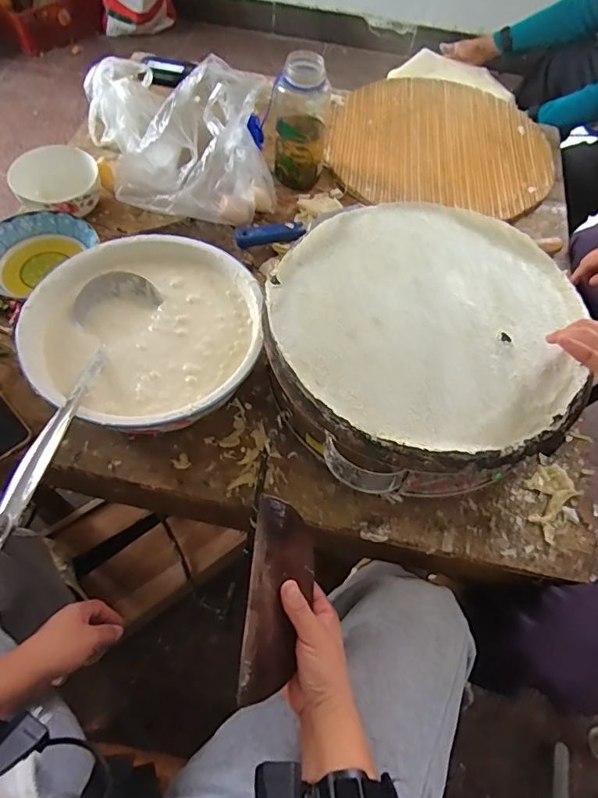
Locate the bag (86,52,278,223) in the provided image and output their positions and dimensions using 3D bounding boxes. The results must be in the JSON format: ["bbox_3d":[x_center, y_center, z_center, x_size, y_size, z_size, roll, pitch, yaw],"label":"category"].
[{"bbox_3d":[-0.212,-0.474,0.812,0.256,0.149,0.397,-20,63,-15],"label":"bag"}]

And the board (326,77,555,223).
[{"bbox_3d":[0.282,-0.518,0.965,0.426,0.013,0.404,8,60,0],"label":"board"}]

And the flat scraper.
[{"bbox_3d":[-0.017,0.186,0.455,0.074,0.009,0.172,20,67,-34],"label":"flat scraper"}]

